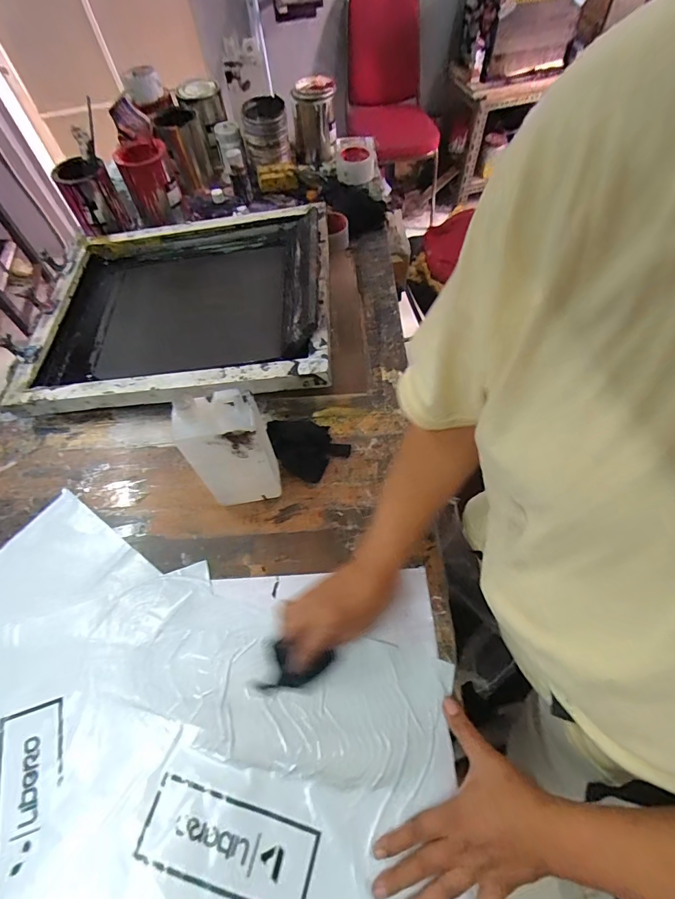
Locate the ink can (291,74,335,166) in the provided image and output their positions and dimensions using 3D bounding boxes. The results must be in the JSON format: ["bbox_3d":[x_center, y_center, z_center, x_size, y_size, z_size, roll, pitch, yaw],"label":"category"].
[{"bbox_3d":[-0.059,-0.829,1.052,0.102,0.152,0.110,7,60,8],"label":"ink can"}]

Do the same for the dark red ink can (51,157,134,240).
[{"bbox_3d":[-0.547,-0.563,0.931,0.107,0.126,0.104,-27,62,-12],"label":"dark red ink can"}]

